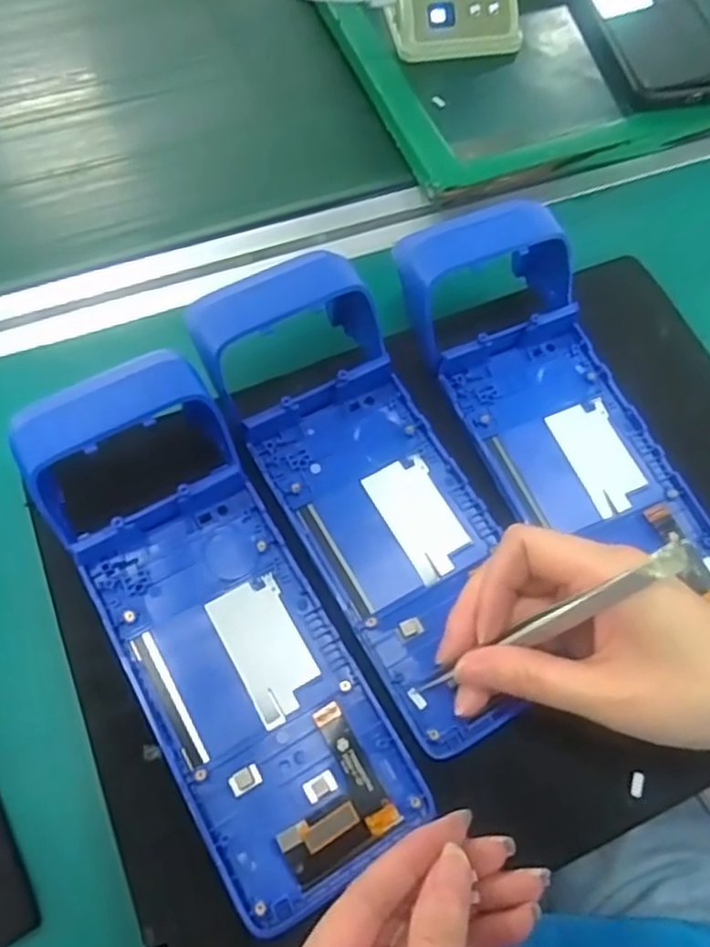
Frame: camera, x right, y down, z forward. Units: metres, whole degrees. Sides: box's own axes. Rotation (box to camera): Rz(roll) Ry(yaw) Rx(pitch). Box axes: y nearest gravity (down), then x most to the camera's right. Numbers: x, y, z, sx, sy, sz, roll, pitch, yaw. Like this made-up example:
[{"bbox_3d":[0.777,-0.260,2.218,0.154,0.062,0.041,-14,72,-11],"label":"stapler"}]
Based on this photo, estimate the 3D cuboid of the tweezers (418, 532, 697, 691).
[{"bbox_3d":[0.067,0.056,0.258,0.011,0.121,0.009,7,53,-49],"label":"tweezers"}]

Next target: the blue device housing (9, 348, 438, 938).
[{"bbox_3d":[-0.056,0.054,0.278,0.083,0.043,0.221,-28,71,-14],"label":"blue device housing"}]

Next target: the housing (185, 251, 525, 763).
[{"bbox_3d":[0.010,0.003,0.306,0.084,0.041,0.220,-27,71,-14],"label":"housing"}]

